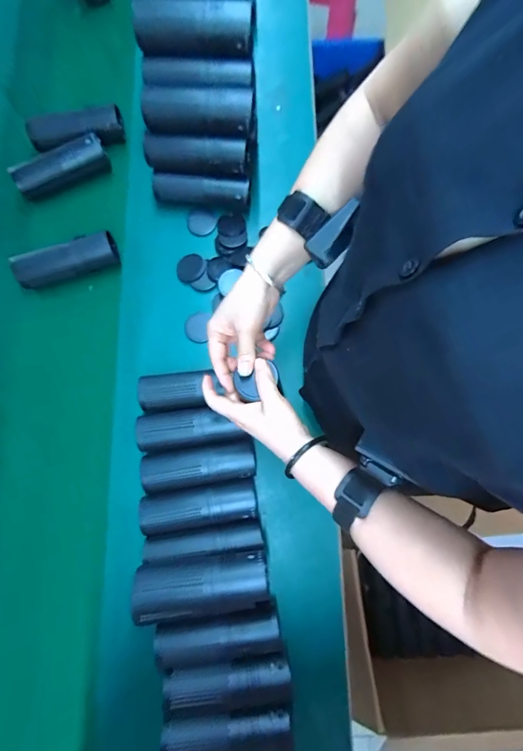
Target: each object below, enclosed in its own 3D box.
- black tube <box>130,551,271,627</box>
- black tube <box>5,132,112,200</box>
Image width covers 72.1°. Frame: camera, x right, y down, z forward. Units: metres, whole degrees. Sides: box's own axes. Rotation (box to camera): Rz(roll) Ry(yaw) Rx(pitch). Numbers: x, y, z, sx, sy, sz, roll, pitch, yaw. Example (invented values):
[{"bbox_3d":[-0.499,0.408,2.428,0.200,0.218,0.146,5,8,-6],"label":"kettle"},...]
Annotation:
[{"bbox_3d":[-0.076,0.259,0.452,0.168,0.061,0.053,-8,79,-2],"label":"black tube"},{"bbox_3d":[-0.351,-0.372,0.639,0.164,0.055,0.048,-34,81,-6],"label":"black tube"}]

